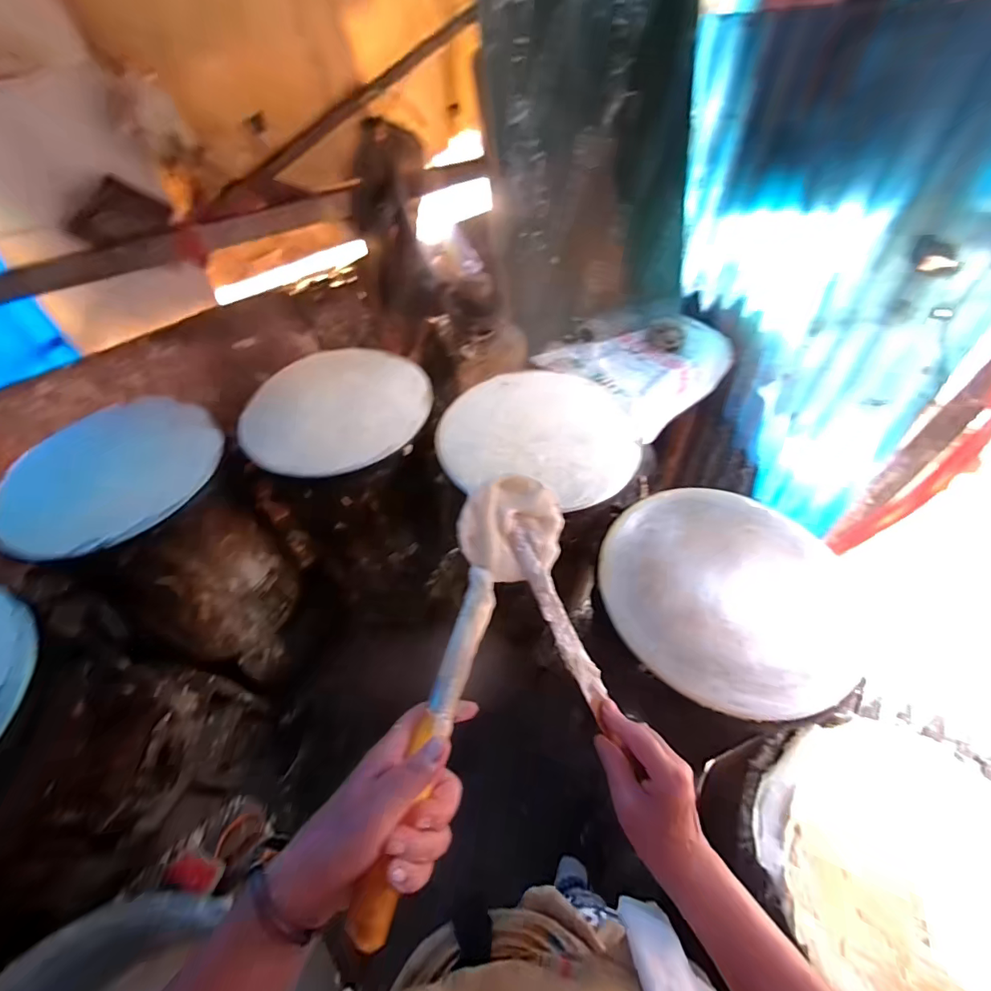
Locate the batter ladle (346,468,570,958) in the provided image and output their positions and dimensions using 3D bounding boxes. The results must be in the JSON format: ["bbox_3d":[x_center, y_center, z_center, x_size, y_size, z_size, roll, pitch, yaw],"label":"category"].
[{"bbox_3d":[-0.020,0.127,0.353,0.085,0.063,0.332,12,54,12],"label":"batter ladle"}]

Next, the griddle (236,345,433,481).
[{"bbox_3d":[-0.316,-0.178,0.905,0.332,0.049,0.327,-1,61,2],"label":"griddle"}]

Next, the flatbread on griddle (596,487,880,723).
[{"bbox_3d":[0.364,0.145,0.708,0.371,0.061,0.372,-1,52,2],"label":"flatbread on griddle"}]

